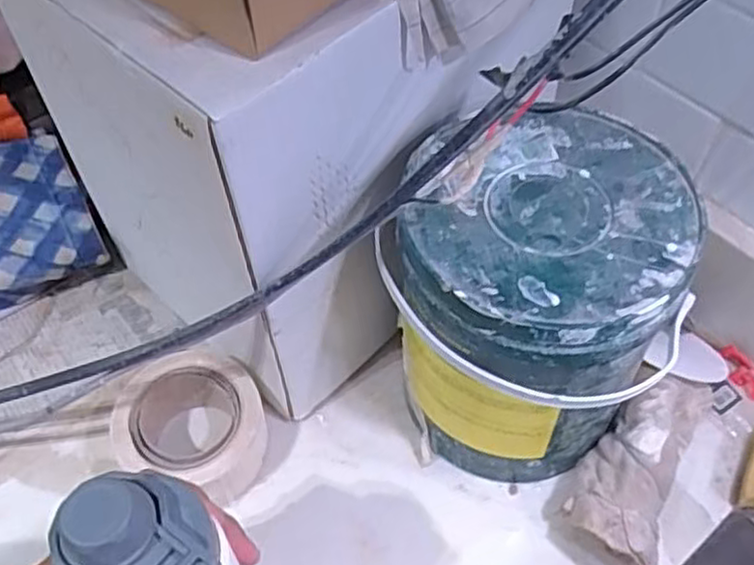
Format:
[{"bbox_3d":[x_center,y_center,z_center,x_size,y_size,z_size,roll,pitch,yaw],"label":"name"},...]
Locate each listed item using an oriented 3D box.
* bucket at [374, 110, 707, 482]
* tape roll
[{"bbox_3d":[0.104,0.027,0.497,0.180,0.209,0.174,0,53,0],"label":"bucket"},{"bbox_3d":[-0.136,0.103,0.538,0.107,0.052,0.098,0,53,0],"label":"tape roll"}]

